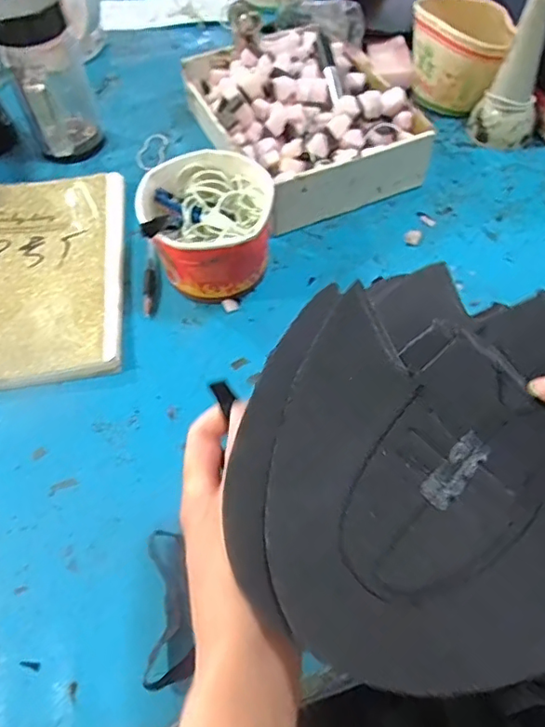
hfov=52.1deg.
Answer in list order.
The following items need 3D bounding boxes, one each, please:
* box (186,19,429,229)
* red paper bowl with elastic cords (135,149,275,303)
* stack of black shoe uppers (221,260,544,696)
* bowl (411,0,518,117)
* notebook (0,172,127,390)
[{"bbox_3d":[0.028,-0.269,0.610,0.199,0.072,0.258,-17,56,-11],"label":"box"},{"bbox_3d":[-0.055,-0.124,0.506,0.113,0.091,0.115,-1,54,1],"label":"red paper bowl with elastic cords"},{"bbox_3d":[0.096,0.048,0.297,0.199,0.074,0.236,23,58,17],"label":"stack of black shoe uppers"},{"bbox_3d":[0.208,-0.351,0.638,0.105,0.084,0.102,-1,54,1],"label":"bowl"},{"bbox_3d":[-0.232,-0.086,0.533,0.180,0.023,0.251,-6,55,-3],"label":"notebook"}]

